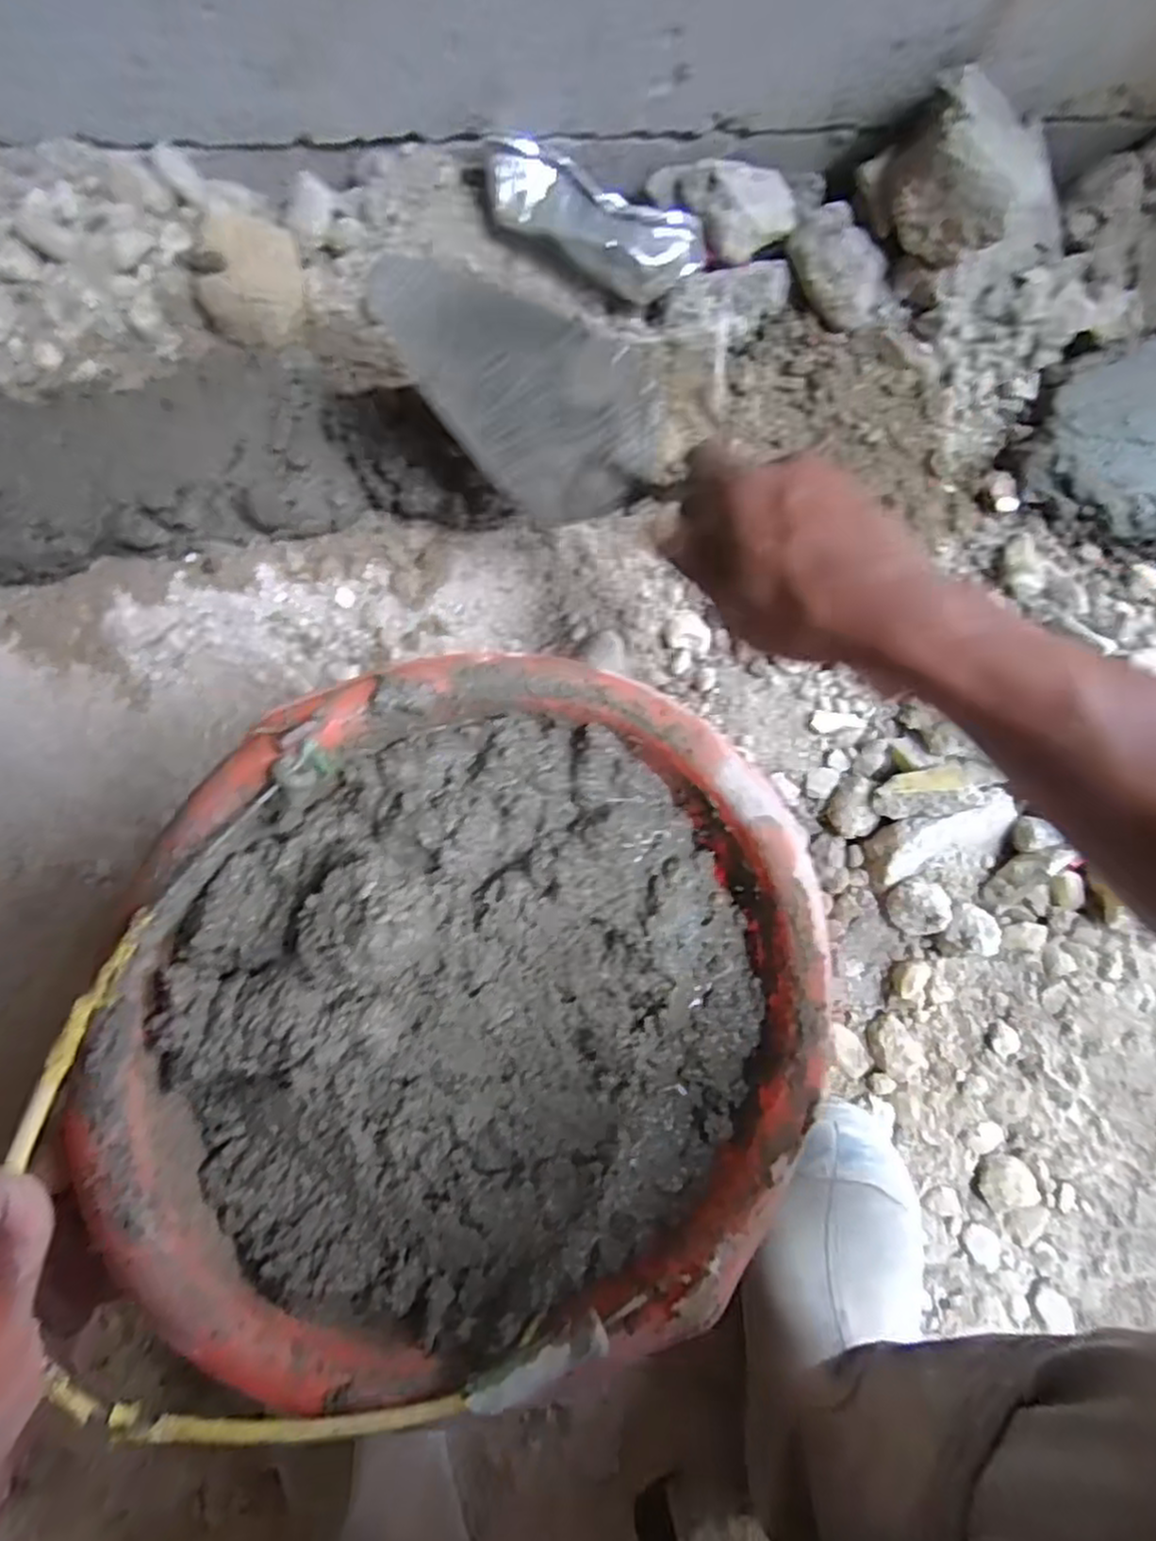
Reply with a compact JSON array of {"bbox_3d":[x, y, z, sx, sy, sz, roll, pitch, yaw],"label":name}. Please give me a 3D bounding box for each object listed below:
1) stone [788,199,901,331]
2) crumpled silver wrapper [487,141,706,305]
[{"bbox_3d":[0.178,-0.337,0.493,0.054,0.027,0.081,-42,91,-5],"label":"stone"},{"bbox_3d":[0.010,-0.338,0.450,0.136,0.027,0.041,20,86,-3],"label":"crumpled silver wrapper"}]

